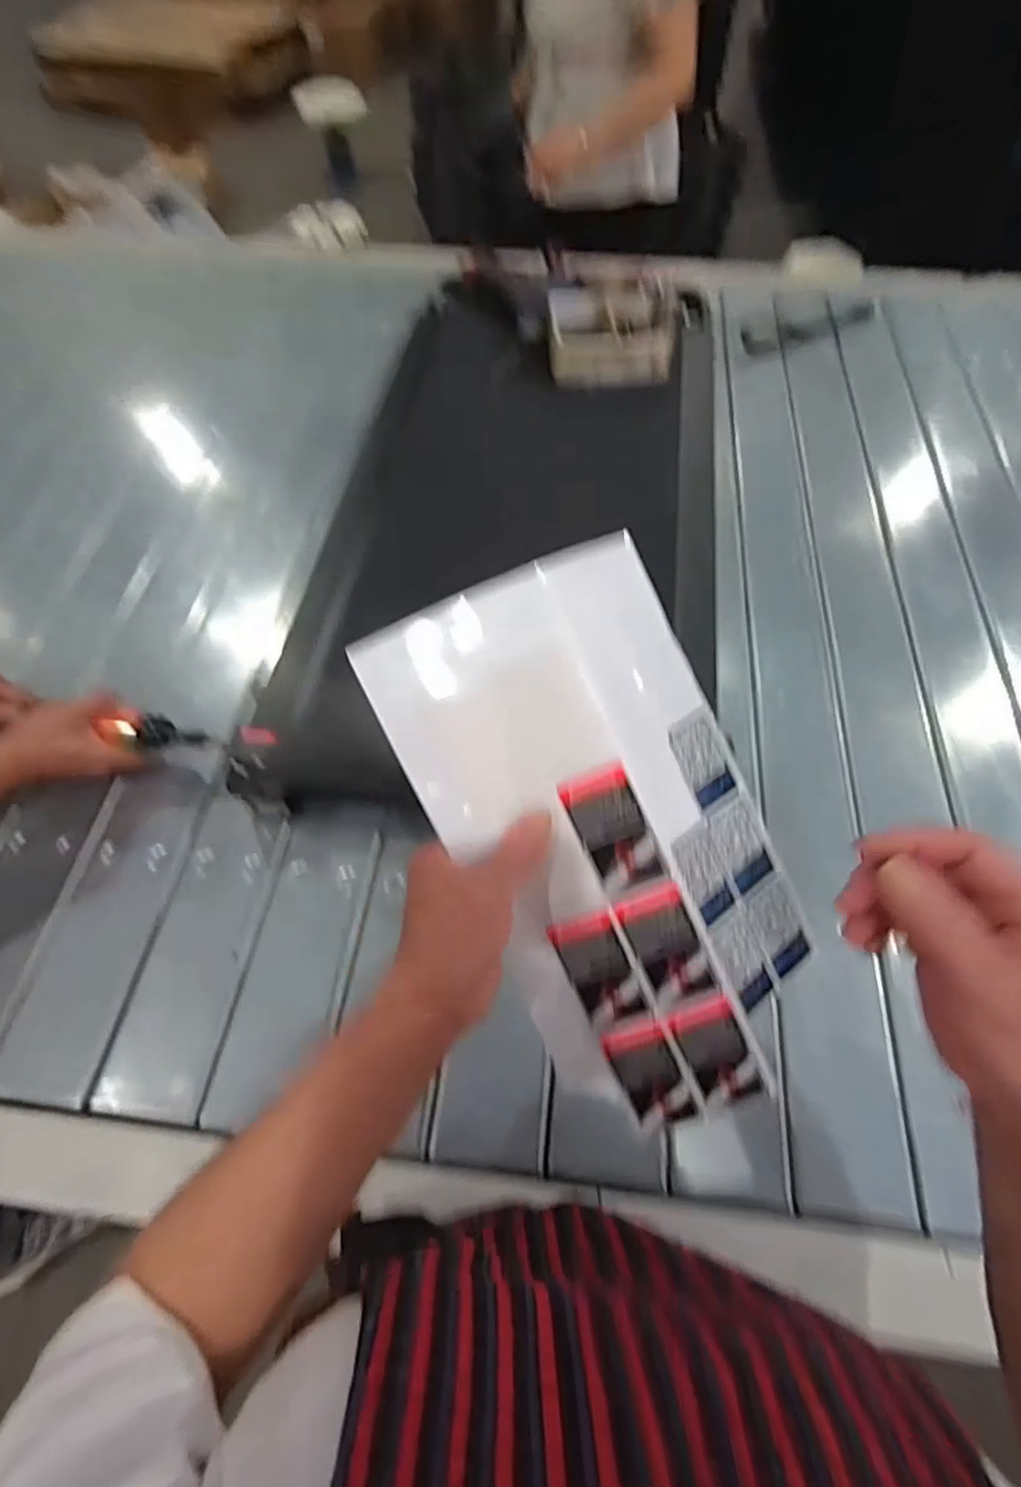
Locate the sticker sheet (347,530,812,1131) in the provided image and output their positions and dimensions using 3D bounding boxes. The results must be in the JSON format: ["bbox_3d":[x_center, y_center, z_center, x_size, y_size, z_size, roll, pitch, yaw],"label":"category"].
[{"bbox_3d":[0.061,0.049,0.342,0.166,0.037,0.290,-28,99,-17],"label":"sticker sheet"}]

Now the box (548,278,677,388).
[{"bbox_3d":[0.154,-0.622,1.006,0.184,0.081,0.148,2,57,1],"label":"box"}]

